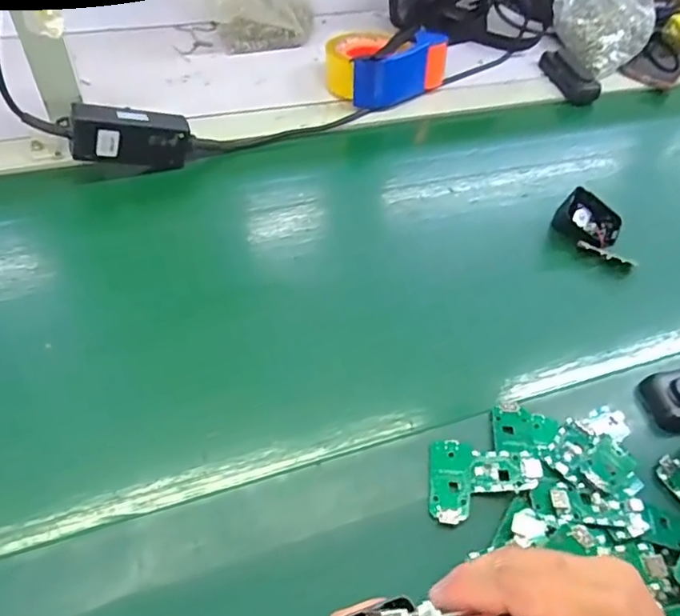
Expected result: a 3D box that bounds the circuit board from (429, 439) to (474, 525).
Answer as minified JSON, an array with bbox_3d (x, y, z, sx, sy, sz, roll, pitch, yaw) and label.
[{"bbox_3d":[0.084,0.131,0.423,0.032,0.005,0.063,12,53,3],"label":"circuit board"}]

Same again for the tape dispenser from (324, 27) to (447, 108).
[{"bbox_3d":[0.054,-0.327,0.733,0.149,0.067,0.105,-17,57,-18],"label":"tape dispenser"}]

